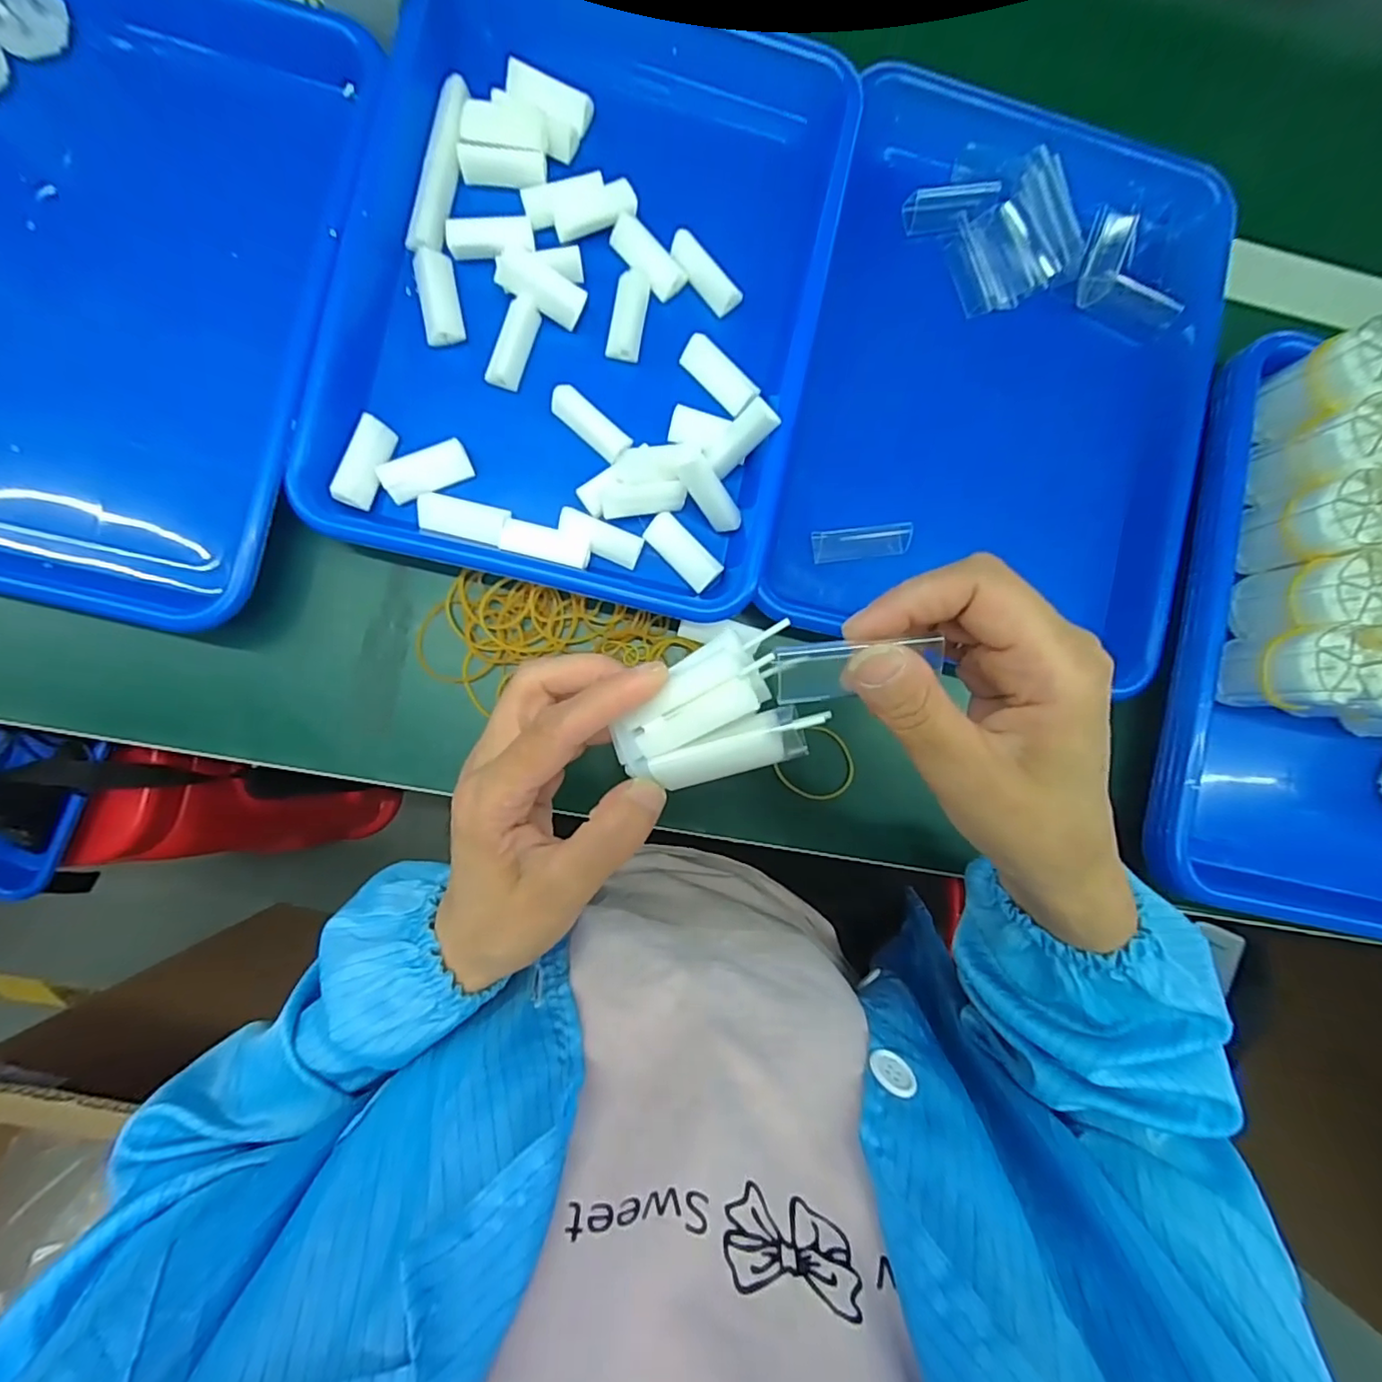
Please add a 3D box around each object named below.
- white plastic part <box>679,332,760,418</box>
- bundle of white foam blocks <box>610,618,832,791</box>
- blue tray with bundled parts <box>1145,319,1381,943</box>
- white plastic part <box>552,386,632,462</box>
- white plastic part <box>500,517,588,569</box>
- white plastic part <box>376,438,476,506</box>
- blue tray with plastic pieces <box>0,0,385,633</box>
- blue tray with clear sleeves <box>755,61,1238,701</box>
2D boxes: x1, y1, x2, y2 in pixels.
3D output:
[{"bbox_3d":[0.017,-0.180,0.333,0.022,0.008,0.046,-45,94,-3],"label":"white plastic part"},{"bbox_3d":[0.008,0.010,0.206,0.069,0.016,0.048,-31,93,-4],"label":"bundle of white foam blocks"},{"bbox_3d":[0.402,-0.023,0.333,0.237,0.075,0.306,12,90,-6],"label":"blue tray with bundled parts"},{"bbox_3d":[-0.055,-0.147,0.323,0.045,0.016,0.018,41,87,-5],"label":"white plastic part"},{"bbox_3d":[-0.079,-0.080,0.321,0.047,0.014,0.019,12,90,-6],"label":"white plastic part"},{"bbox_3d":[-0.142,-0.118,0.316,0.046,0.017,0.018,-25,93,-5],"label":"white plastic part"},{"bbox_3d":[-0.313,-0.216,0.306,0.249,0.052,0.338,12,90,-6],"label":"blue tray with plastic pieces"},{"bbox_3d":[0.191,-0.185,0.354,0.232,0.037,0.326,11,90,-6],"label":"blue tray with clear sleeves"}]

